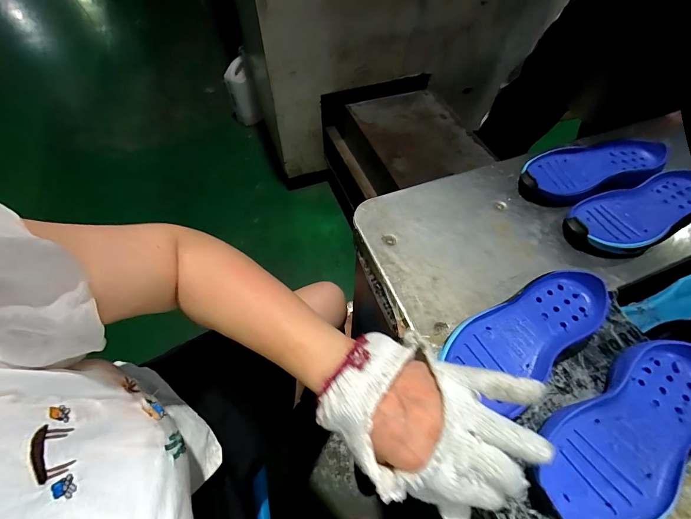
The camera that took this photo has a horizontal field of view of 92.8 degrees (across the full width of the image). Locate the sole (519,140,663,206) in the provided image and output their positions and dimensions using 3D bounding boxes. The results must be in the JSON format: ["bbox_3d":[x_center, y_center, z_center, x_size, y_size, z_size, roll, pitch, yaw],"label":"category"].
[{"bbox_3d":[0.342,-0.125,0.461,0.197,0.041,0.091,-10,57,-8],"label":"sole"}]

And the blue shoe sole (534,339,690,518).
[{"bbox_3d":[0.238,0.144,0.274,0.193,0.034,0.082,-28,61,-18],"label":"blue shoe sole"}]

